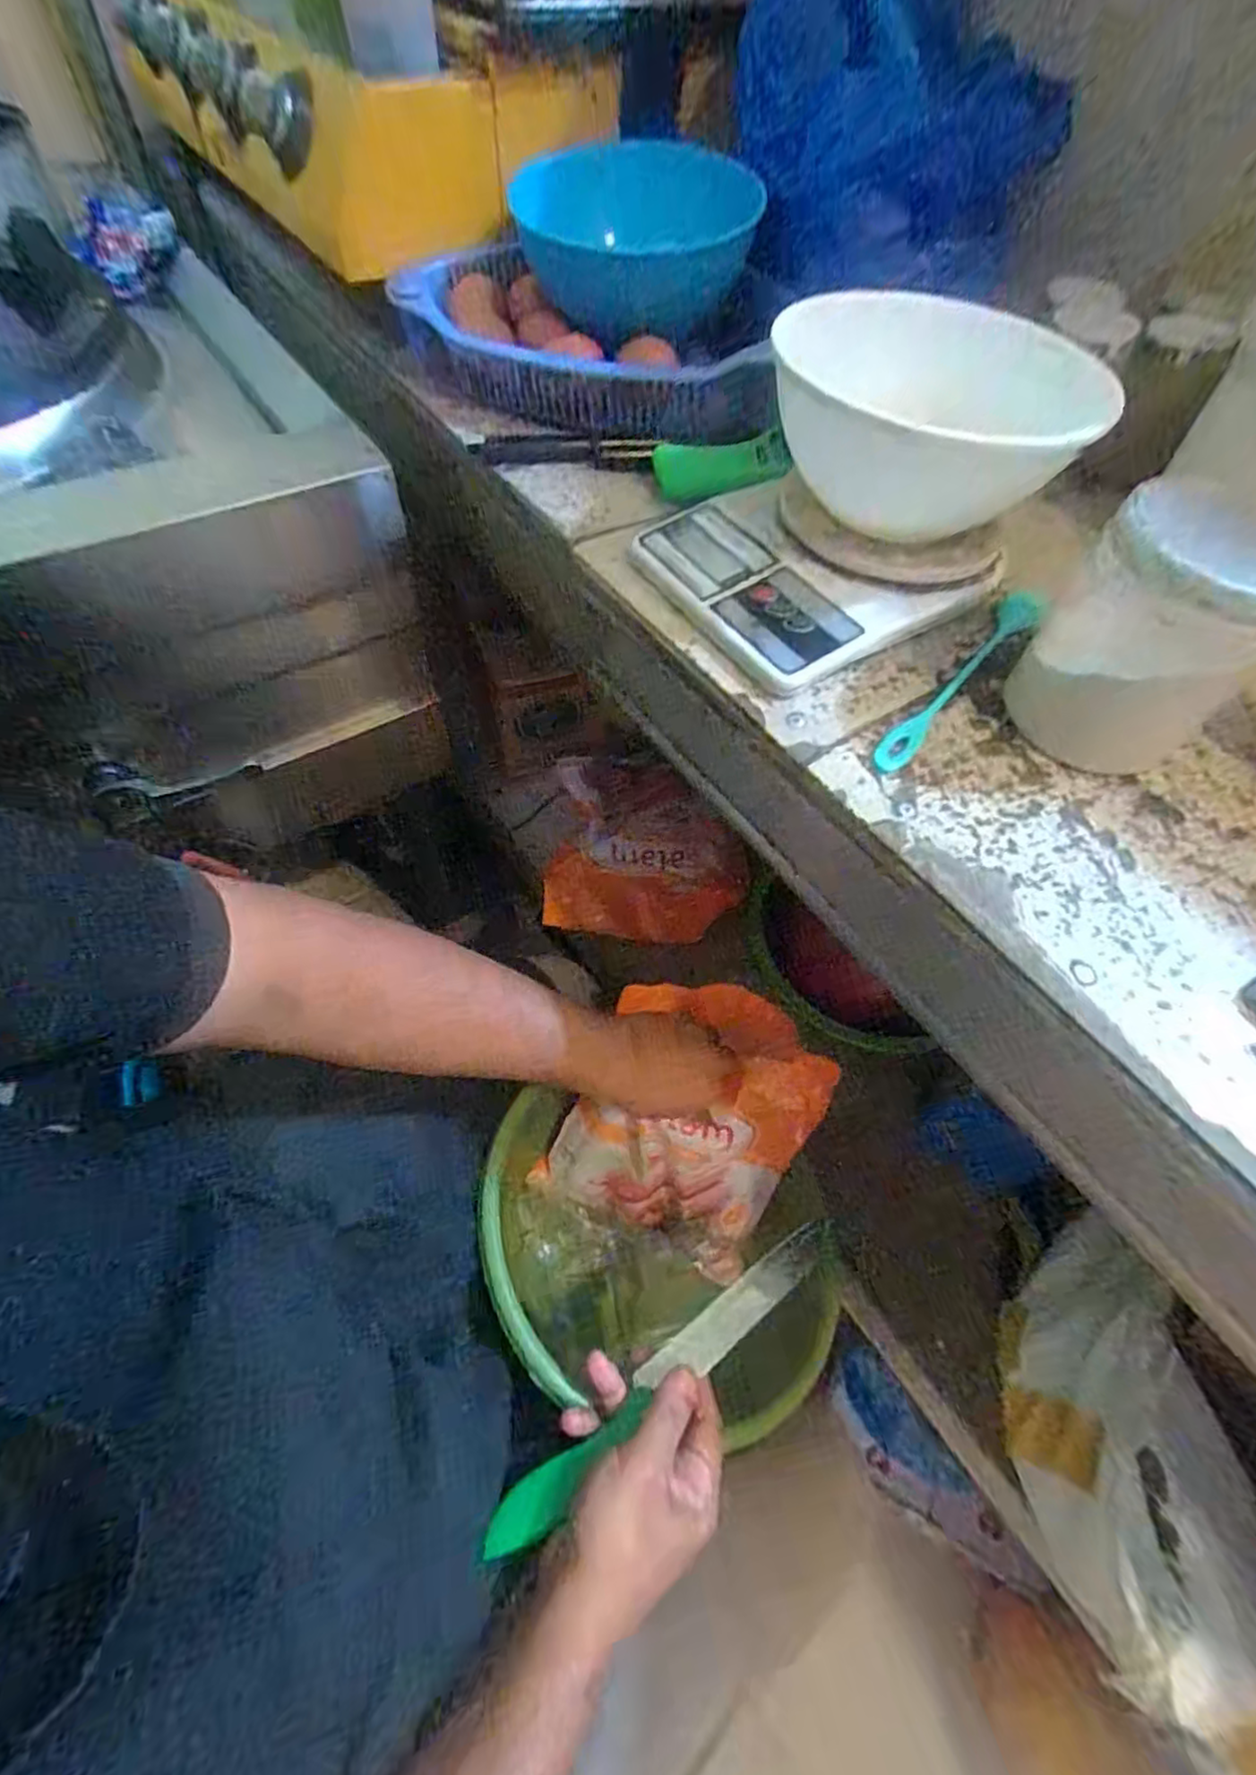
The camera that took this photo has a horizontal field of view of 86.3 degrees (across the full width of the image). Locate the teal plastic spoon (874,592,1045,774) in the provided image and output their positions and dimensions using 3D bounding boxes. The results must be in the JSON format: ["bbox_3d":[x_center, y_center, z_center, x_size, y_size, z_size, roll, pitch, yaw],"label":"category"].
[{"bbox_3d":[0.187,-0.119,0.372,0.020,0.005,0.187,39,64,17],"label":"teal plastic spoon"}]

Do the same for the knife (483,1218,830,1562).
[{"bbox_3d":[0.030,0.294,0.409,0.258,0.016,0.025,-30,66,-23],"label":"knife"}]

